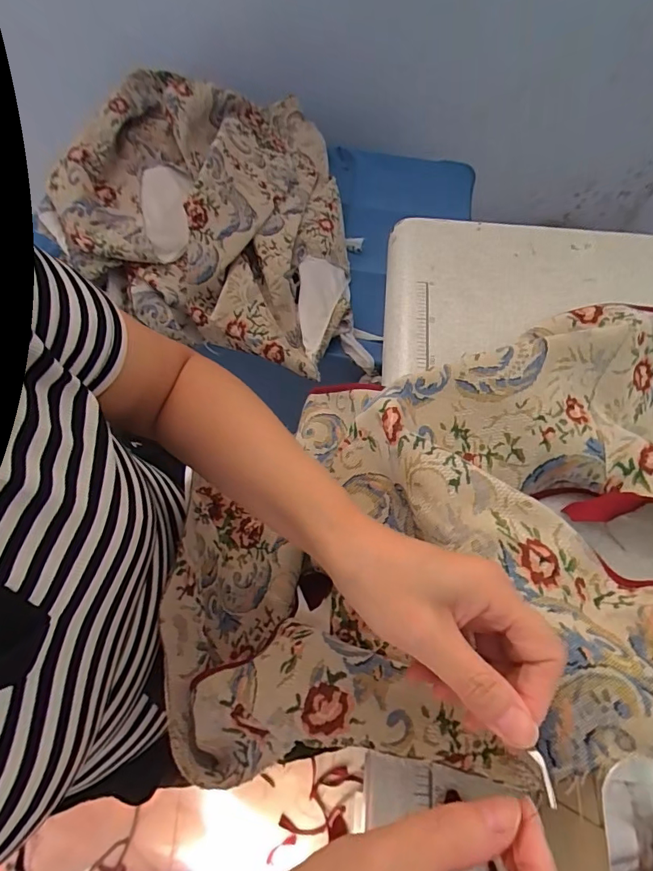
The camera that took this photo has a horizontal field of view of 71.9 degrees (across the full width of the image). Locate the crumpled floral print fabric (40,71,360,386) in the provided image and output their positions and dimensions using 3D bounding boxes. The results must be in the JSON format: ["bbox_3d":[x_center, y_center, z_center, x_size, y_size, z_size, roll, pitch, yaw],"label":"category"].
[{"bbox_3d":[-0.148,-0.359,0.682,0.385,0.143,0.490,11,66,4],"label":"crumpled floral print fabric"}]

